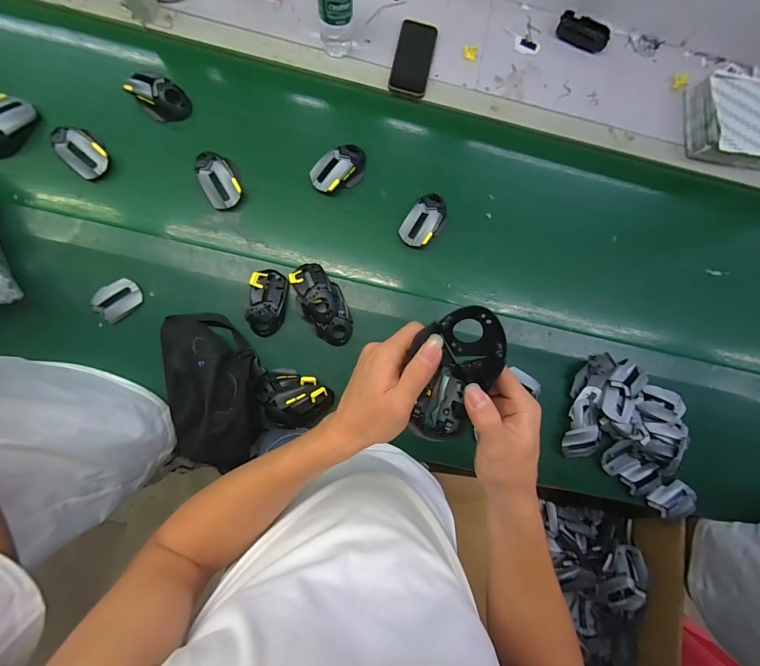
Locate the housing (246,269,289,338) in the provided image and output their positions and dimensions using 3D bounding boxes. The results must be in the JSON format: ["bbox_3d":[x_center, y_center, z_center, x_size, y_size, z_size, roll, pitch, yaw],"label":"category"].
[{"bbox_3d":[-0.206,-0.055,0.611,0.063,0.033,0.118,5,87,-5],"label":"housing"}]

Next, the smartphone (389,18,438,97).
[{"bbox_3d":[0.069,-0.562,0.686,0.076,0.006,0.157,13,86,-4],"label":"smartphone"}]

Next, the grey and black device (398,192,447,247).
[{"bbox_3d":[0.088,-0.218,0.645,0.068,0.031,0.111,31,85,-3],"label":"grey and black device"}]

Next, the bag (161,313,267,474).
[{"bbox_3d":[-0.293,0.093,0.572,0.157,0.077,0.264,-8,87,-5],"label":"bag"}]

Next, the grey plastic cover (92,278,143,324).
[{"bbox_3d":[-0.465,-0.060,0.597,0.077,0.020,0.054,-44,91,-6],"label":"grey plastic cover"}]

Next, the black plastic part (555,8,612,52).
[{"bbox_3d":[0.435,-0.642,0.715,0.107,0.021,0.055,23,85,-3],"label":"black plastic part"}]

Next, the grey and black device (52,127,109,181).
[{"bbox_3d":[-0.536,-0.327,0.607,0.088,0.036,0.070,44,84,-2],"label":"grey and black device"}]

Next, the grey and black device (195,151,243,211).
[{"bbox_3d":[-0.298,-0.287,0.624,0.068,0.034,0.106,-18,89,-6],"label":"grey and black device"}]

